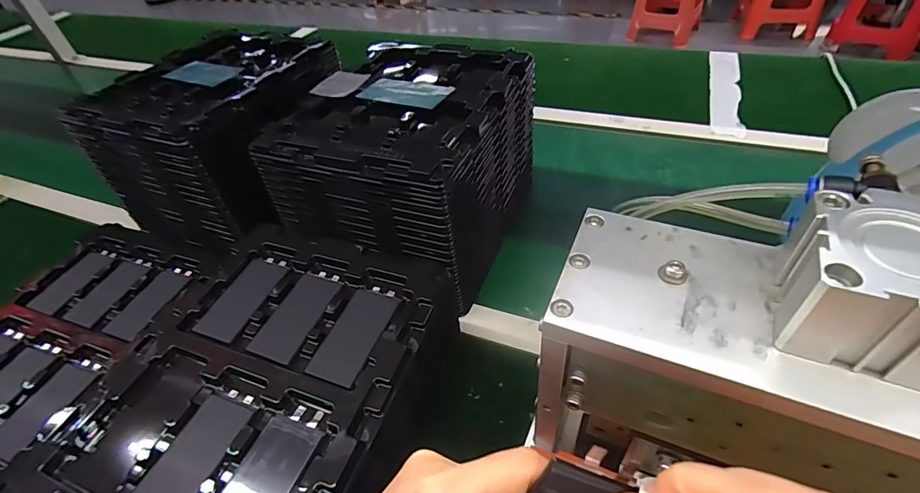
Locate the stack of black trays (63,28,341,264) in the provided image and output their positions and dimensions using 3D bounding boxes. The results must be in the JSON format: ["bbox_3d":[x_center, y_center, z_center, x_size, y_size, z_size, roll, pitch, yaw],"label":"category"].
[{"bbox_3d":[-0.318,-0.153,0.609,0.224,0.168,0.277,13,49,19],"label":"stack of black trays"}]

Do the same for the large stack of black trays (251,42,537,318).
[{"bbox_3d":[-0.060,-0.099,0.526,0.223,0.157,0.285,12,49,18],"label":"large stack of black trays"}]

